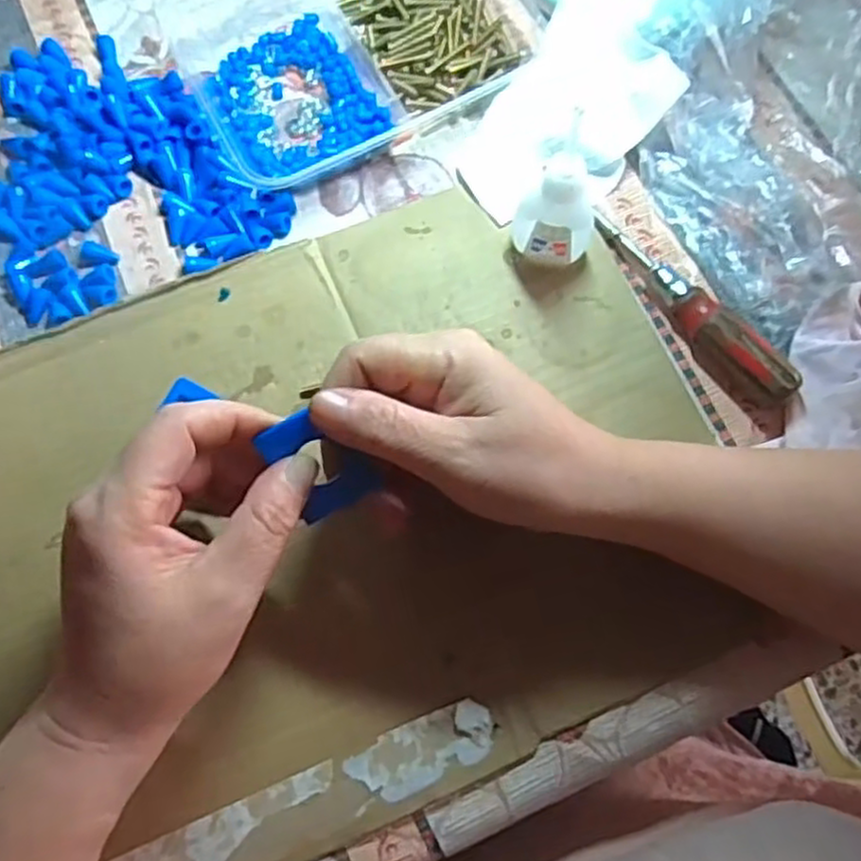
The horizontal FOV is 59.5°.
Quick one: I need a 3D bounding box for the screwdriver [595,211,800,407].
[{"bbox_3d":[0.114,-0.057,0.341,0.017,0.020,0.119,-38,75,-10],"label":"screwdriver"}]

